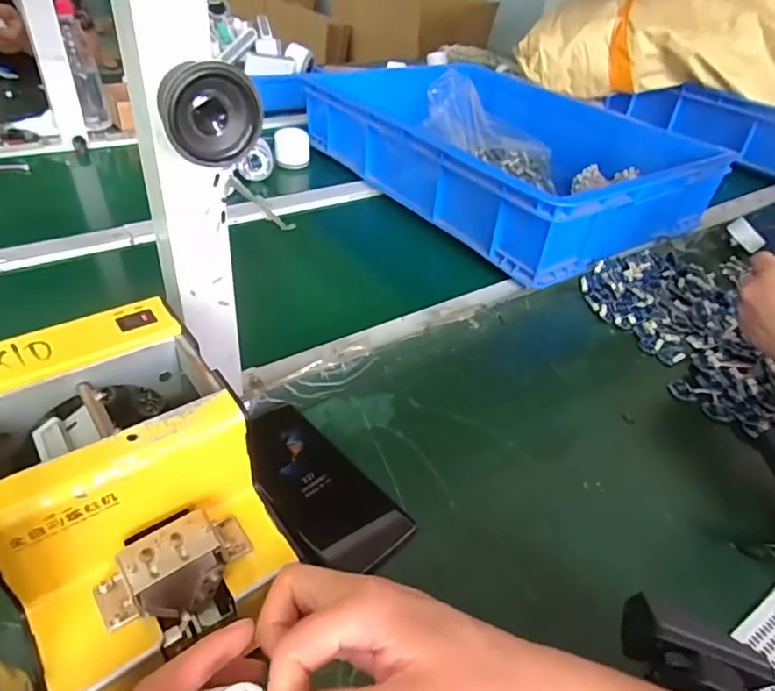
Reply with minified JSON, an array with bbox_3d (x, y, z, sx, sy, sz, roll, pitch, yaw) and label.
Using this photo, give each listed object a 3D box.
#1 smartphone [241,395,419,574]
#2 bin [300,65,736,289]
[{"bbox_3d":[-0.064,0.105,0.418,0.076,0.012,0.173,-28,52,-34],"label":"smartphone"},{"bbox_3d":[0.184,-0.330,0.881,0.408,0.118,0.577,-21,48,-29],"label":"bin"}]

